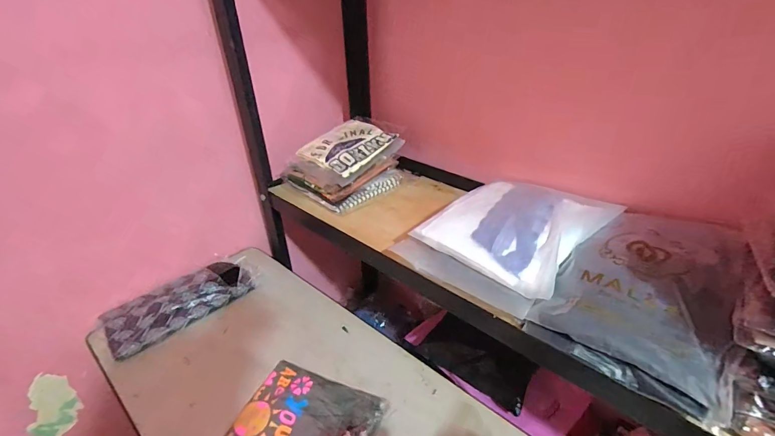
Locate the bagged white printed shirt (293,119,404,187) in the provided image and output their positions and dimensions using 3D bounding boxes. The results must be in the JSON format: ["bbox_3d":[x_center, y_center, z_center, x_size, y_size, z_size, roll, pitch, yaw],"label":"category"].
[{"bbox_3d":[-0.116,-0.188,1.027,0.203,0.047,0.250,32,59,25],"label":"bagged white printed shirt"}]

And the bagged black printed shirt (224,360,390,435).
[{"bbox_3d":[-0.151,0.375,0.677,0.249,0.010,0.195,12,36,20],"label":"bagged black printed shirt"}]

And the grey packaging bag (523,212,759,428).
[{"bbox_3d":[0.441,0.111,0.631,0.256,0.096,0.358,23,41,33],"label":"grey packaging bag"}]

